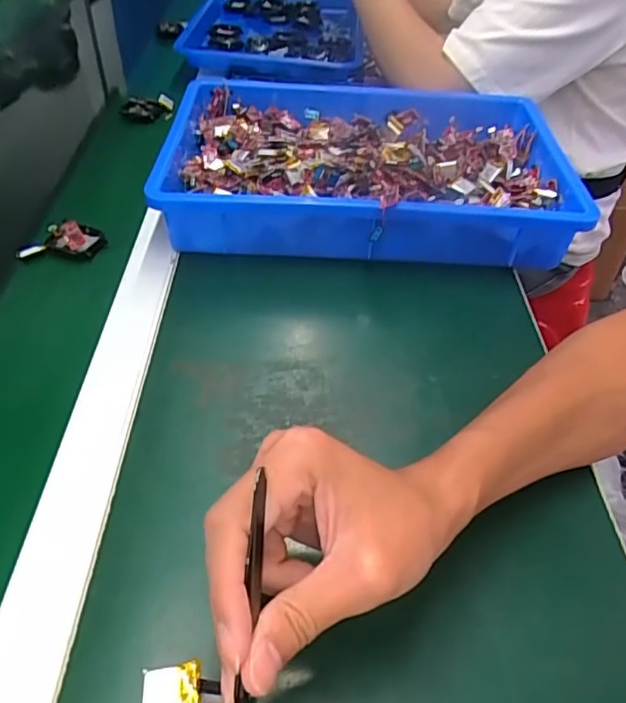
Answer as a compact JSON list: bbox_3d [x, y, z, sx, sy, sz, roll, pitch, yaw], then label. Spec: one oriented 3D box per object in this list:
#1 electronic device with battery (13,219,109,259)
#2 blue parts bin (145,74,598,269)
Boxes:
[{"bbox_3d":[-0.222,-0.098,0.521,0.071,0.022,0.036,-5,46,-7],"label":"electronic device with battery"},{"bbox_3d":[0.047,-0.182,0.585,0.368,0.078,0.261,2,45,0],"label":"blue parts bin"}]

